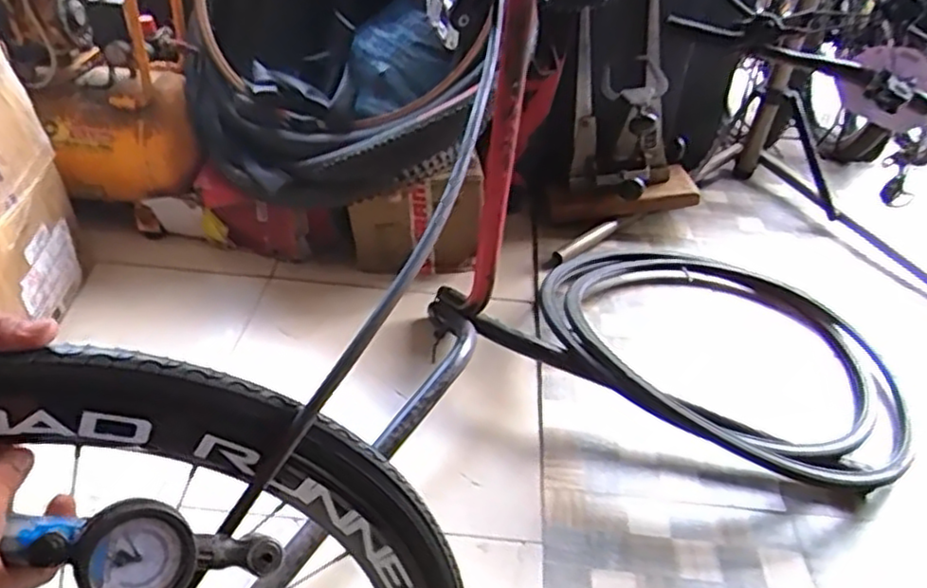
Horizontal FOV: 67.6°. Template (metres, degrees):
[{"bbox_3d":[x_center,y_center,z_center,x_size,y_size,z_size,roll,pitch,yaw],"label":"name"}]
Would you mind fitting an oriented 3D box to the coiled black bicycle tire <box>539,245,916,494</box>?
[{"bbox_3d":[0.481,0.093,1.361,0.646,0.087,0.757,-5,36,-27],"label":"coiled black bicycle tire"}]

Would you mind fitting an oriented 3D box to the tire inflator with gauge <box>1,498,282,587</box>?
[{"bbox_3d":[-0.262,0.137,0.378,0.320,0.049,0.055,14,35,-21],"label":"tire inflator with gauge"}]

